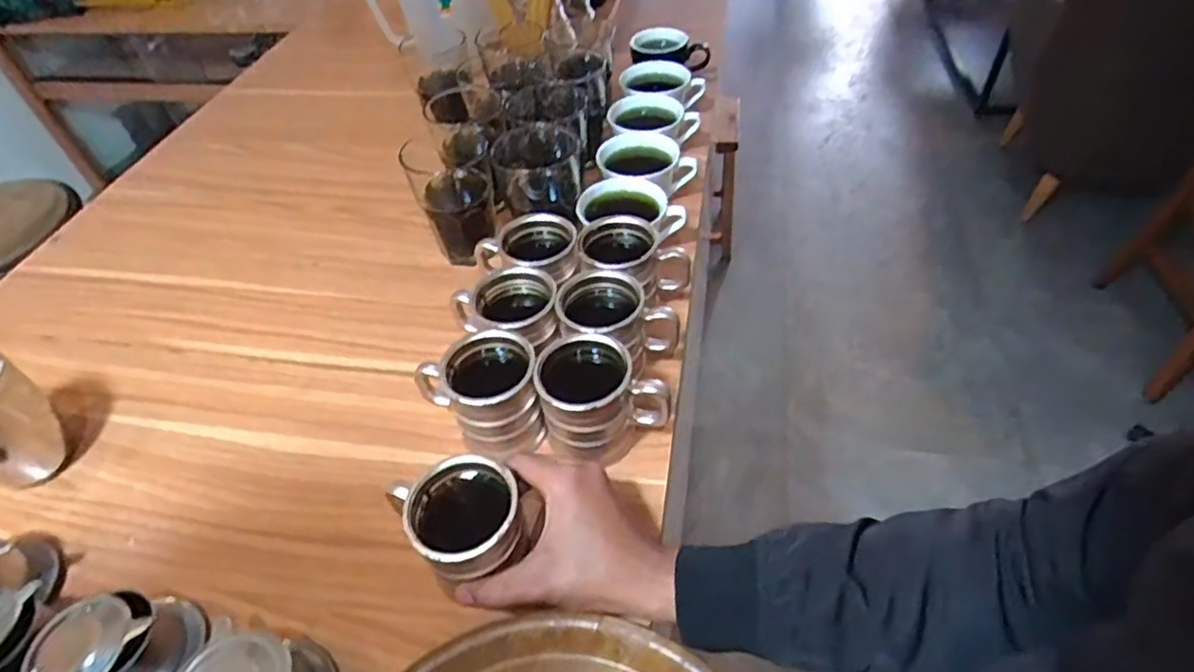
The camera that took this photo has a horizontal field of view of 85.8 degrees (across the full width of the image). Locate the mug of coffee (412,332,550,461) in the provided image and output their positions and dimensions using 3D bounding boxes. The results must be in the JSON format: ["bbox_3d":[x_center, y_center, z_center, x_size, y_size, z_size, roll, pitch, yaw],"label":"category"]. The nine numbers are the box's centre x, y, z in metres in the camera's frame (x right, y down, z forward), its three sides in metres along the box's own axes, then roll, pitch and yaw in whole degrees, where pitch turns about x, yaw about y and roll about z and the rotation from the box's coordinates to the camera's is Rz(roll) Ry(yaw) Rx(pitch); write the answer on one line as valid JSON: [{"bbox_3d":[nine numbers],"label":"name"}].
[{"bbox_3d":[-0.094,0.054,0.529,0.091,0.088,0.074,-16,48,-9],"label":"mug of coffee"}]

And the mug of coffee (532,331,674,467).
[{"bbox_3d":[0.000,0.053,0.522,0.090,0.092,0.075,-18,49,-11],"label":"mug of coffee"}]

